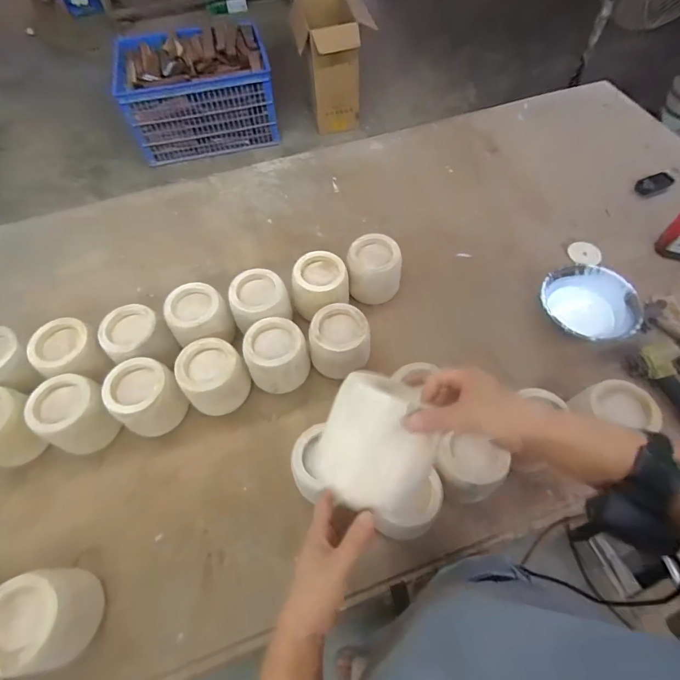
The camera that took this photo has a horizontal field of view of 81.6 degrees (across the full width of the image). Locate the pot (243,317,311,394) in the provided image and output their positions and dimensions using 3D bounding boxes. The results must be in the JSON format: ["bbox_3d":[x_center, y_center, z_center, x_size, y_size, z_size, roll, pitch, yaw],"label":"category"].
[{"bbox_3d":[-0.138,0.038,0.874,0.128,0.118,0.135,0,60,1],"label":"pot"}]

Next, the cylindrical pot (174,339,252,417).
[{"bbox_3d":[-0.267,0.082,0.846,0.127,0.124,0.127,0,60,1],"label":"cylindrical pot"}]

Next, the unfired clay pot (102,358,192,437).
[{"bbox_3d":[-0.399,0.122,0.827,0.136,0.124,0.134,-41,67,-20],"label":"unfired clay pot"}]

